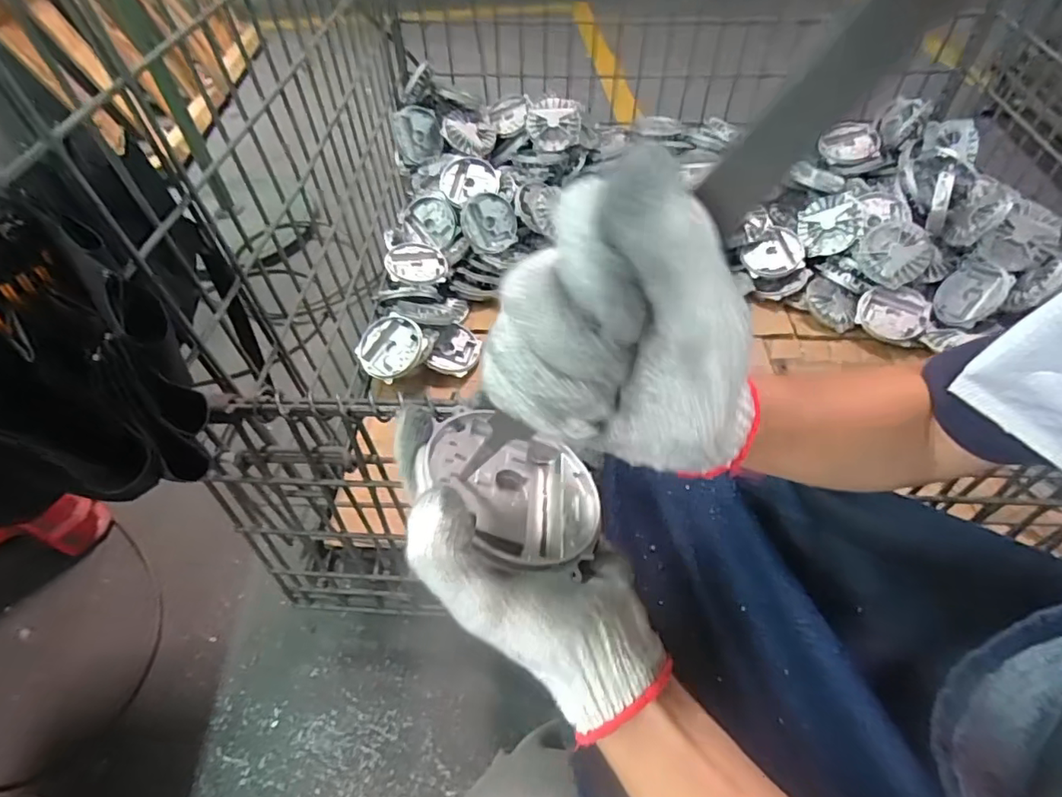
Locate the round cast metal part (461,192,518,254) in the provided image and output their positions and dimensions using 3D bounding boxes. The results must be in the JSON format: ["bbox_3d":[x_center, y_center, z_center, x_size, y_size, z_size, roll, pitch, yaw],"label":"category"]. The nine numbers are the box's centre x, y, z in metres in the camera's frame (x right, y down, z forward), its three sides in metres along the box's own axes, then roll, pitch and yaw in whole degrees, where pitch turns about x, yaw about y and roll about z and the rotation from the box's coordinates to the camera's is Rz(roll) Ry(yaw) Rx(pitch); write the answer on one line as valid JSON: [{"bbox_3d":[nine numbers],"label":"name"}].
[{"bbox_3d":[-0.078,-0.332,1.049,0.104,0.017,0.108,0,96,-3],"label":"round cast metal part"}]

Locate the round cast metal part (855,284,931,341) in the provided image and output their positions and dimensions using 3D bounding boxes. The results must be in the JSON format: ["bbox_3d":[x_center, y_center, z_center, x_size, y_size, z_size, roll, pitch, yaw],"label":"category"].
[{"bbox_3d":[0.626,-0.144,0.964,0.105,0.033,0.101,-3,72,11],"label":"round cast metal part"}]

